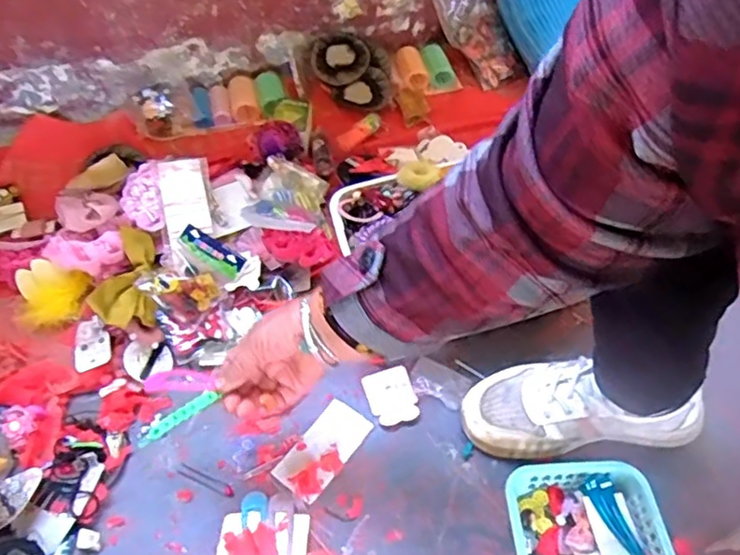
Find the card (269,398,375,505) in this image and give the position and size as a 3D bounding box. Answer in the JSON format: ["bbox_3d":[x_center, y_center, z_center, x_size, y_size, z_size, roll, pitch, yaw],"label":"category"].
[{"bbox_3d":[-0.047,0.170,0.617,0.053,0.007,0.103,30,55,22],"label":"card"}]

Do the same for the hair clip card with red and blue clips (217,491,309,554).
[{"bbox_3d":[-0.096,0.234,0.555,0.078,0.015,0.081,2,50,0],"label":"hair clip card with red and blue clips"}]

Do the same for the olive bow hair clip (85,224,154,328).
[{"bbox_3d":[-0.260,-0.003,0.685,0.061,0.050,0.141,0,50,-1],"label":"olive bow hair clip"}]

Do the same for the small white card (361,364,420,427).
[{"bbox_3d":[0.023,0.126,0.654,0.050,0.006,0.062,-18,55,-7],"label":"small white card"}]

